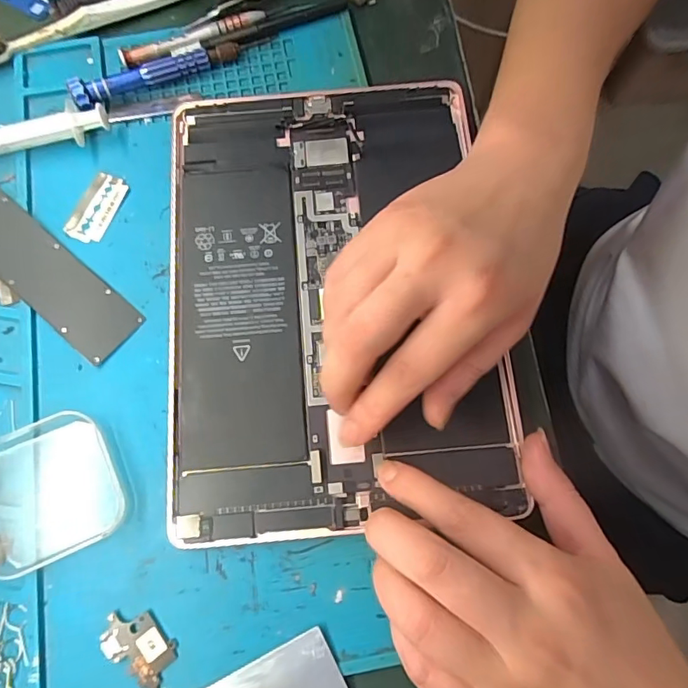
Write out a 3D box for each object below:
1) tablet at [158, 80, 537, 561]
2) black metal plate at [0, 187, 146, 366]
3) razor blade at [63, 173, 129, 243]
[{"bbox_3d":[-0.006,-0.030,0.267,0.172,0.011,0.245,-5,74,-1],"label":"tablet"},{"bbox_3d":[-0.181,-0.054,0.271,0.162,0.005,0.036,41,74,4],"label":"black metal plate"},{"bbox_3d":[-0.141,-0.078,0.282,0.022,0.004,0.041,22,75,6],"label":"razor blade"}]

